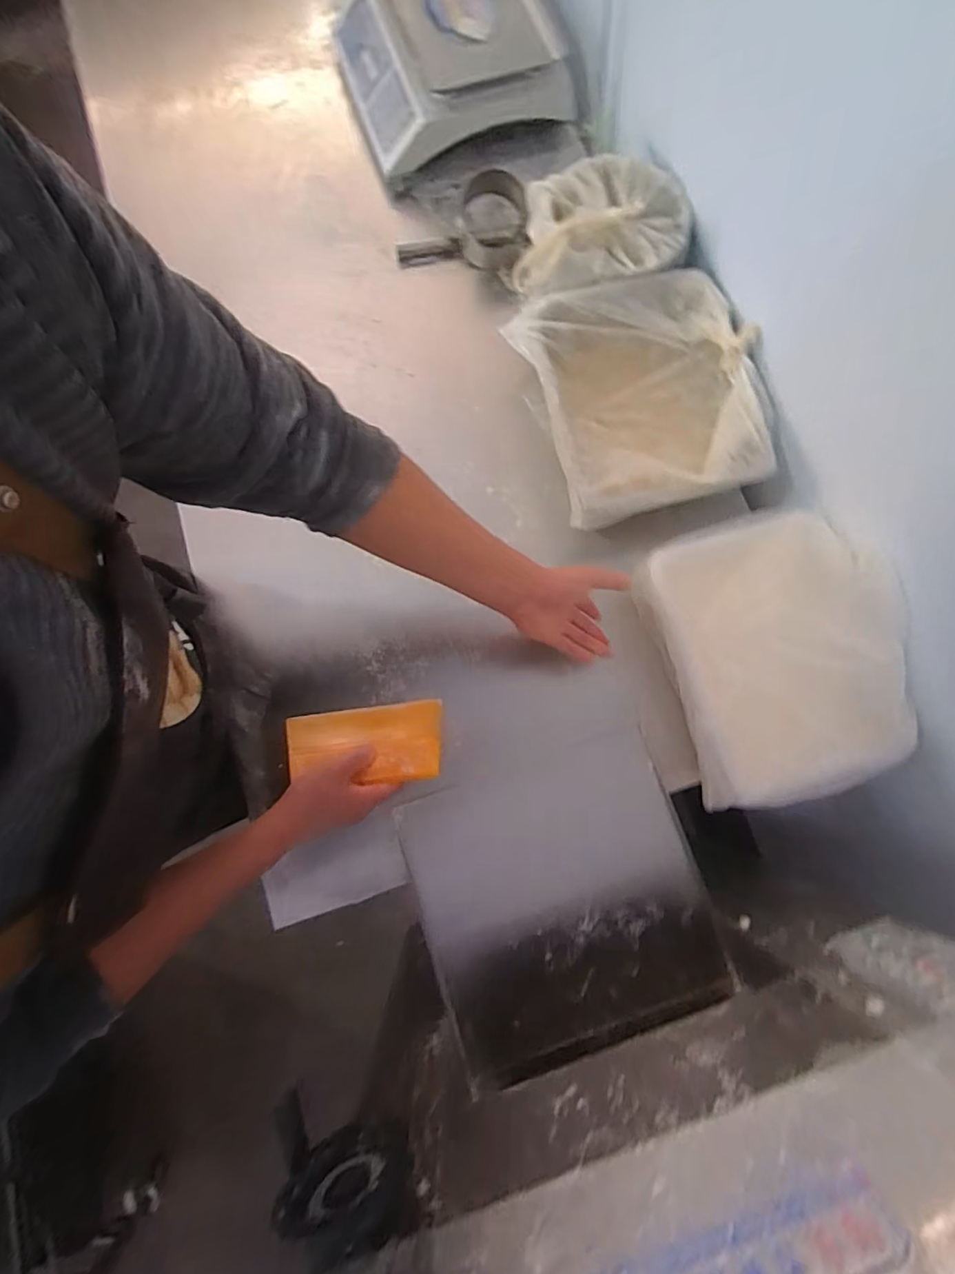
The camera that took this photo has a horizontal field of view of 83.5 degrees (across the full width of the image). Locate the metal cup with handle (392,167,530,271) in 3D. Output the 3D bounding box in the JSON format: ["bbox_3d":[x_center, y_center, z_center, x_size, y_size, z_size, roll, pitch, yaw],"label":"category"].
[{"bbox_3d":[-0.024,-0.661,0.845,0.206,0.084,0.131,4,78,0],"label":"metal cup with handle"}]

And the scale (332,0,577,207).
[{"bbox_3d":[-0.057,-0.973,0.901,0.319,0.132,0.359,-19,79,-4],"label":"scale"}]

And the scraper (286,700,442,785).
[{"bbox_3d":[-0.138,0.130,0.653,0.186,0.009,0.109,-7,44,-5],"label":"scraper"}]

